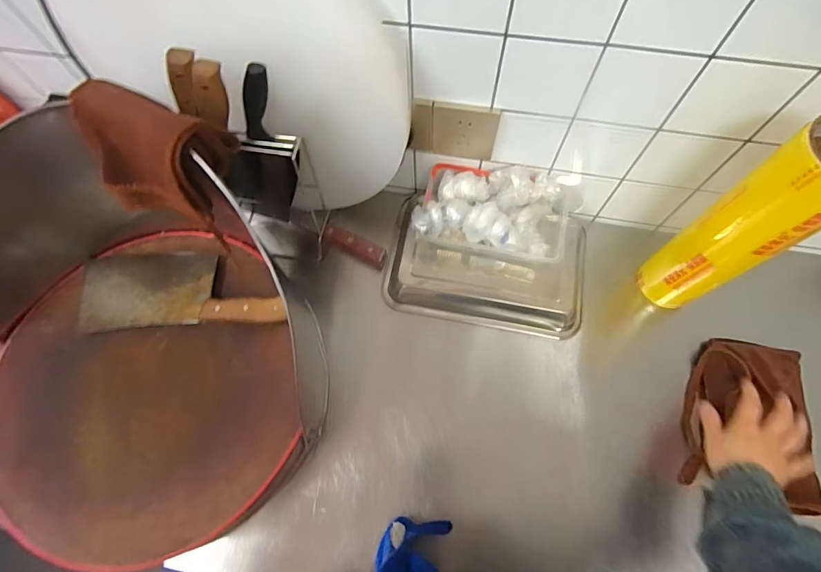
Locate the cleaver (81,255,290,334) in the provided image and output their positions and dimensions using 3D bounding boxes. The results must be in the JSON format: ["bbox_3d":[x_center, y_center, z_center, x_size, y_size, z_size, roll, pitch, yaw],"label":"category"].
[{"bbox_3d":[-0.316,0.003,0.580,0.299,0.030,0.107,-1,69,2],"label":"cleaver"}]

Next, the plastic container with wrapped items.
[{"bbox_3d":[0.123,-0.111,0.605,0.217,0.085,0.134,12,70,7],"label":"plastic container with wrapped items"}]

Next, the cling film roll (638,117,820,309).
[{"bbox_3d":[0.398,-0.061,0.516,0.088,0.311,0.086,-1,69,2],"label":"cling film roll"}]

